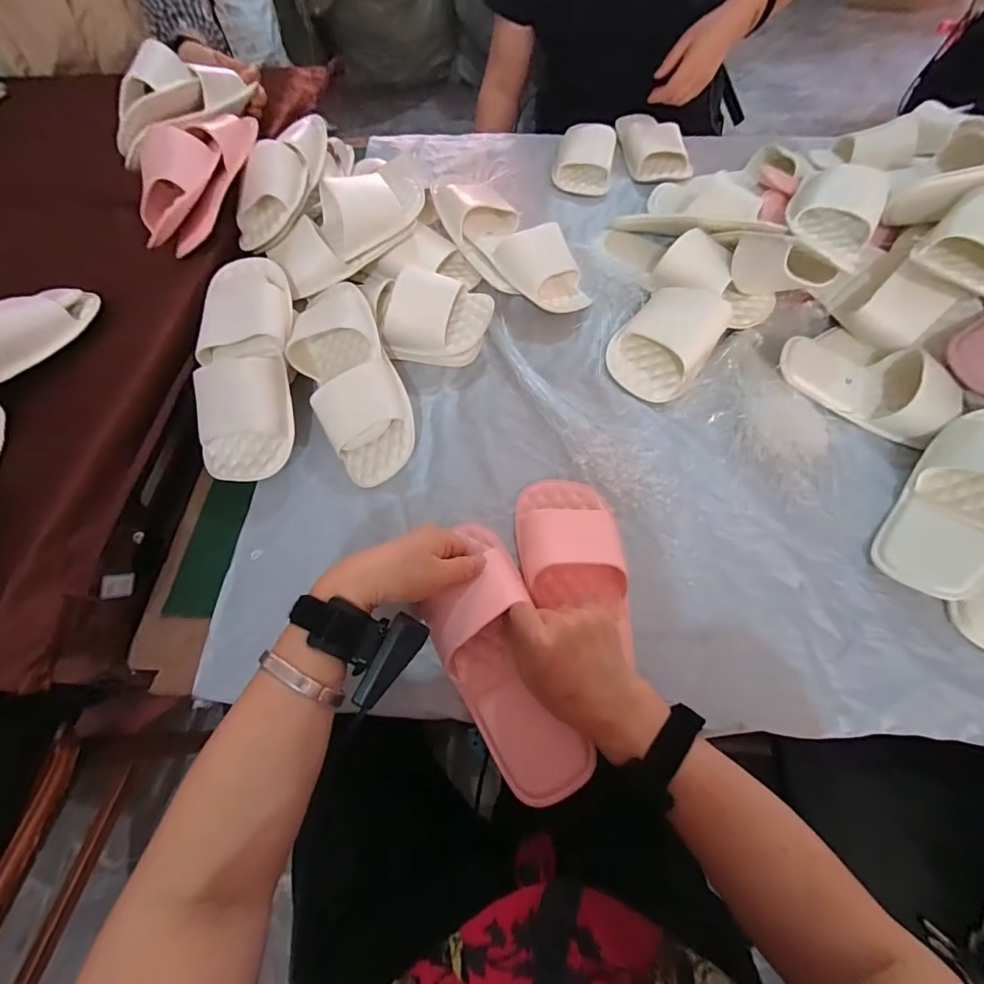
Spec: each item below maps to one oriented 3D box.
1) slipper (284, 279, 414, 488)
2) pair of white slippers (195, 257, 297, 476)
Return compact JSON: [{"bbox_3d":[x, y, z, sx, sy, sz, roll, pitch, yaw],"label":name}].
[{"bbox_3d":[-0.159,-0.130,0.513,0.107,0.072,0.240,-27,65,-11],"label":"slipper"},{"bbox_3d":[-0.270,-0.143,0.486,0.097,0.063,0.257,-8,77,-2],"label":"pair of white slippers"}]

